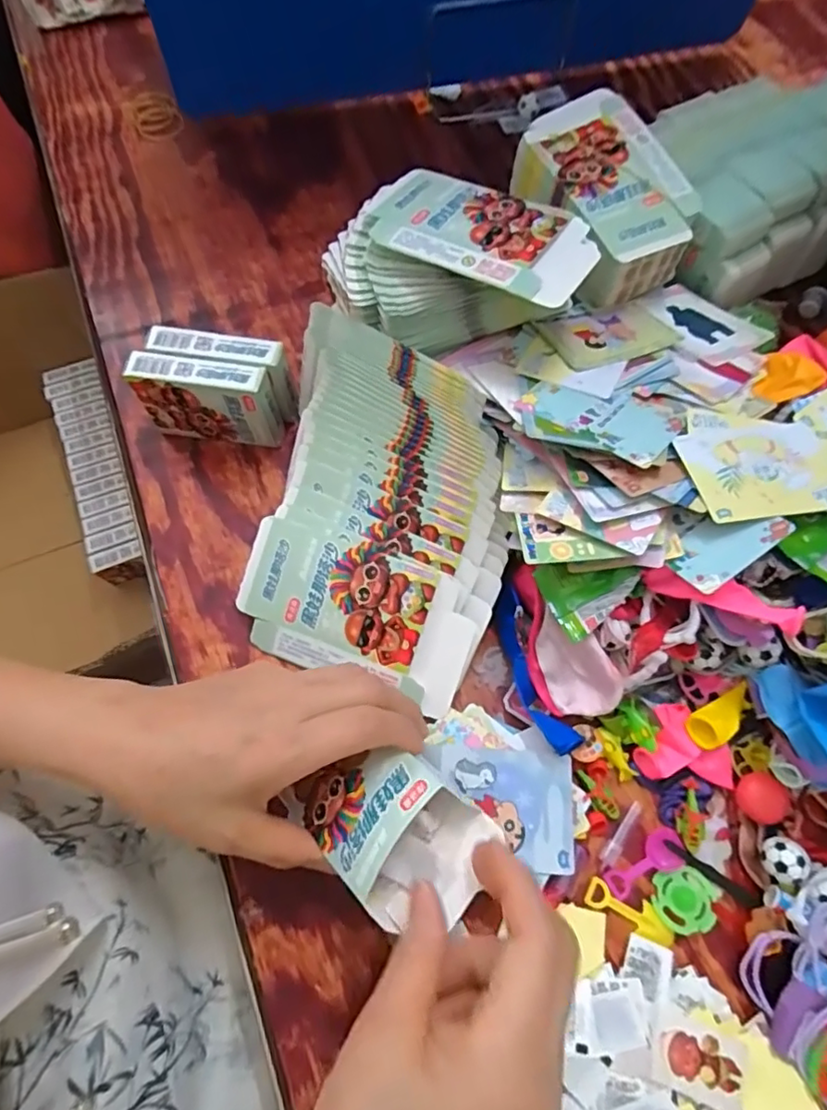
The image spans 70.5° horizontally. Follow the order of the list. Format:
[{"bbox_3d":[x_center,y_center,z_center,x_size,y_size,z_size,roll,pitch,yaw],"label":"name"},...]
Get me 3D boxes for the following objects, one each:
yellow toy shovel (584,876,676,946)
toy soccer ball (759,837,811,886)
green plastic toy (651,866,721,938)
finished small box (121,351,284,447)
[{"bbox_3d":[0.116,0.191,0.313,0.046,0.004,0.016,25,69,11],"label":"yellow toy shovel"},{"bbox_3d":[0.196,0.164,0.315,0.020,0.025,0.021,4,66,2],"label":"toy soccer ball"},{"bbox_3d":[0.148,0.185,0.313,0.035,0.007,0.029,-14,67,-6],"label":"green plastic toy"},{"bbox_3d":[-0.143,-0.107,0.413,0.092,0.068,0.022,8,66,3],"label":"finished small box"}]

